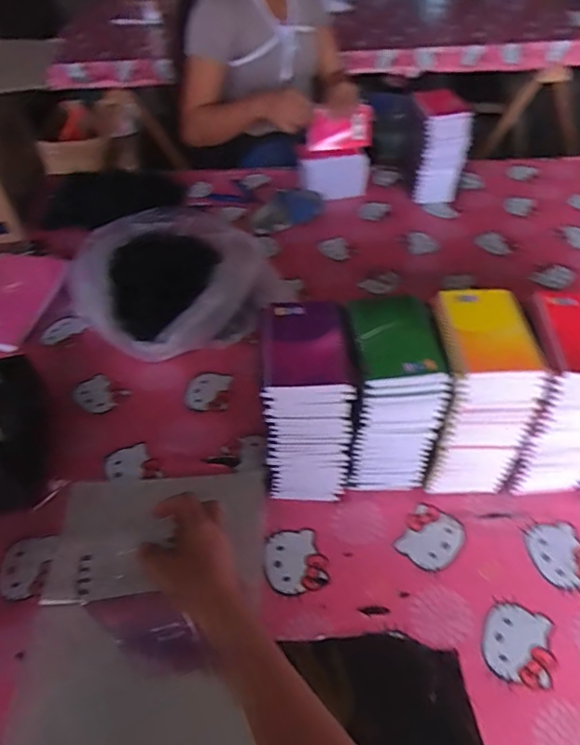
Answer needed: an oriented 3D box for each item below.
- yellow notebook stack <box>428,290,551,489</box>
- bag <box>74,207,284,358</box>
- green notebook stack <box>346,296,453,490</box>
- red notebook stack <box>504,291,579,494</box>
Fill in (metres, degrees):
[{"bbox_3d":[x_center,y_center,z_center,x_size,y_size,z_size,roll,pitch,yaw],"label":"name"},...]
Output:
[{"bbox_3d":[0.218,0.033,0.649,0.101,0.232,0.132,-1,46,2],"label":"yellow notebook stack"},{"bbox_3d":[-0.208,-0.170,0.930,0.293,0.116,0.325,-32,52,-25],"label":"bag"},{"bbox_3d":[0.118,0.038,0.649,0.100,0.228,0.124,-2,46,0],"label":"green notebook stack"},{"bbox_3d":[0.315,0.036,0.640,0.101,0.231,0.128,-1,46,1],"label":"red notebook stack"}]

